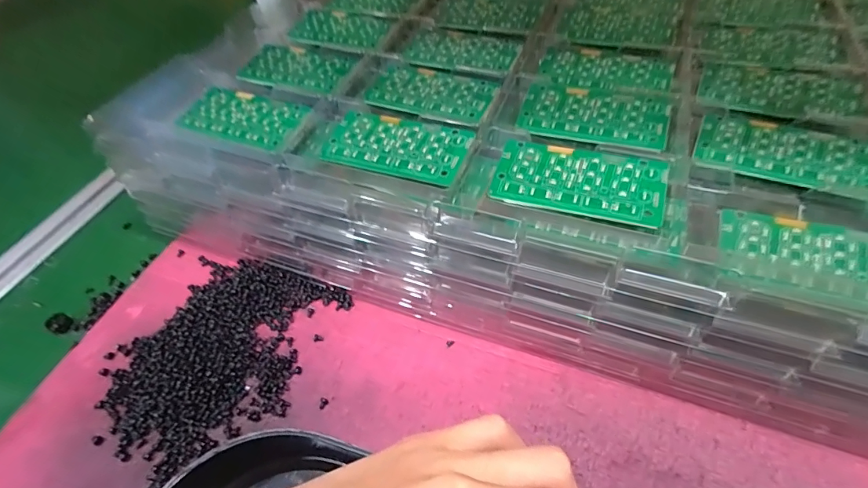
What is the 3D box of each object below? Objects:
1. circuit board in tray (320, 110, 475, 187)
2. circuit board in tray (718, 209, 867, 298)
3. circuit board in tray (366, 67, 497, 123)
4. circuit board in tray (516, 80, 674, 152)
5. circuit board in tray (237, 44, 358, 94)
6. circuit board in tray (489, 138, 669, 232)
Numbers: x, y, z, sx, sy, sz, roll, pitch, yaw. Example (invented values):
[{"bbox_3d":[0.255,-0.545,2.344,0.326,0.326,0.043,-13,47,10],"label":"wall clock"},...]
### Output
[{"bbox_3d":[-0.024,-0.064,0.286,0.090,0.006,0.047,15,53,16],"label":"circuit board in tray"},{"bbox_3d":[0.202,0.007,0.229,0.095,0.009,0.041,14,53,15],"label":"circuit board in tray"},{"bbox_3d":[-0.003,-0.110,0.327,0.094,0.006,0.049,23,55,21],"label":"circuit board in tray"},{"bbox_3d":[0.105,-0.085,0.298,0.094,0.009,0.054,16,53,17],"label":"circuit board in tray"},{"bbox_3d":[-0.110,-0.138,0.355,0.087,0.006,0.054,18,54,18],"label":"circuit board in tray"},{"bbox_3d":[0.083,-0.039,0.259,0.094,0.005,0.046,14,53,15],"label":"circuit board in tray"}]

